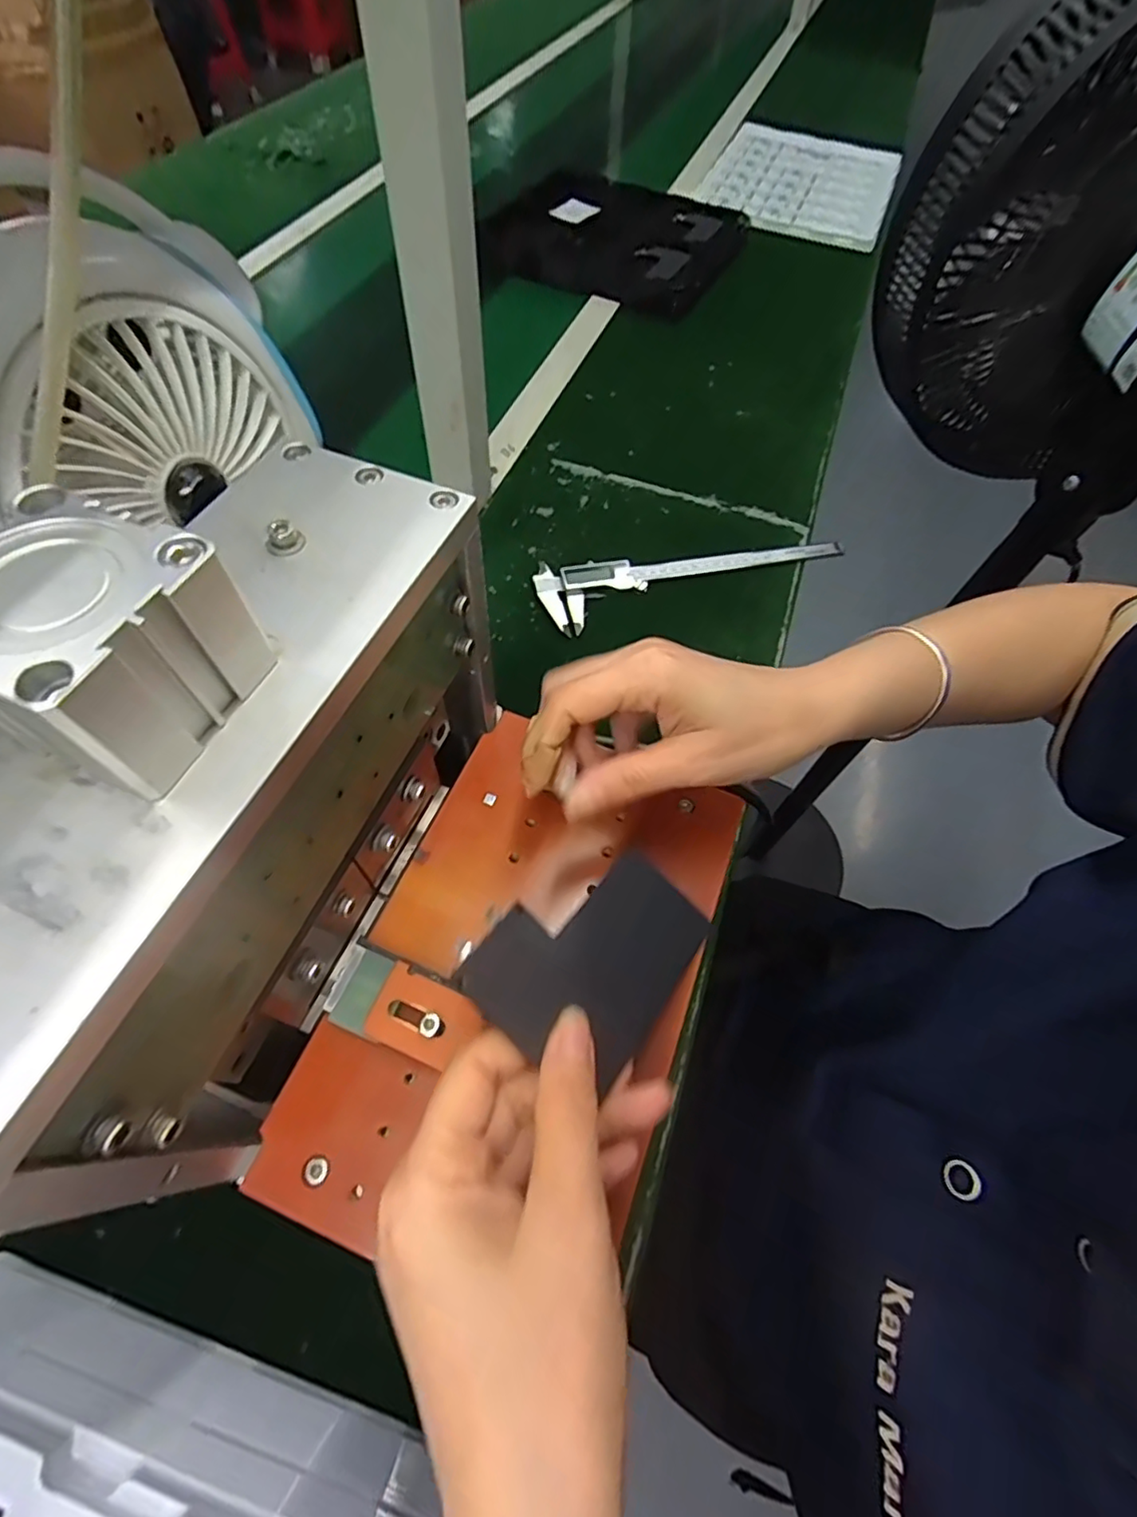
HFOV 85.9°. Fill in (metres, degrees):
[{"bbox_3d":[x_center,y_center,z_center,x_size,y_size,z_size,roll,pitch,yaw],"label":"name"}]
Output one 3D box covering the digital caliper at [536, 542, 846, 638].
[{"bbox_3d":[0.110,-0.166,0.540,0.279,0.013,0.068,-14,62,-12],"label":"digital caliper"}]

